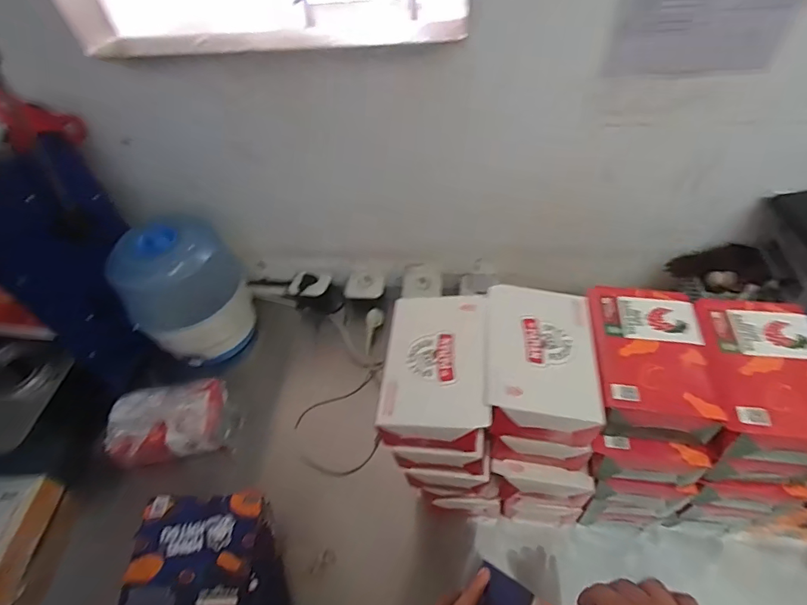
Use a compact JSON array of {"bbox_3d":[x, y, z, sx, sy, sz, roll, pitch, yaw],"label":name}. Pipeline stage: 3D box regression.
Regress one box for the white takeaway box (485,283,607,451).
[{"bbox_3d":[0.163,0.070,0.547,0.125,0.071,0.185,3,49,9],"label":"white takeaway box"}]

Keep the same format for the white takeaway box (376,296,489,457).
[{"bbox_3d":[0.040,0.083,0.553,0.123,0.073,0.184,0,49,7],"label":"white takeaway box"}]

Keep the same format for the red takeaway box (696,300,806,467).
[{"bbox_3d":[0.406,0.086,0.520,0.128,0.059,0.191,6,50,12],"label":"red takeaway box"}]

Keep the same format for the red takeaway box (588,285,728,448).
[{"bbox_3d":[0.288,0.065,0.547,0.122,0.058,0.186,5,50,11],"label":"red takeaway box"}]

